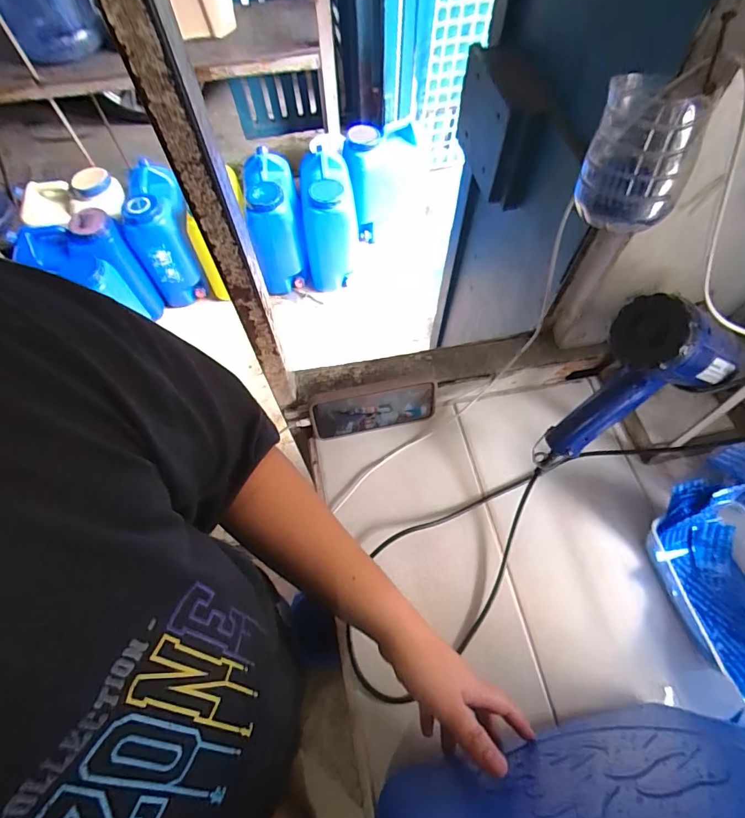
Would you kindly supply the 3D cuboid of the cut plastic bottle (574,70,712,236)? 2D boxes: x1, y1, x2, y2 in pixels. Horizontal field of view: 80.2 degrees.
[{"bbox_3d":[0.210,-0.201,0.345,0.076,0.094,0.078,26,67,13],"label":"cut plastic bottle"}]

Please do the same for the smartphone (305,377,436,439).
[{"bbox_3d":[0.002,0.002,0.580,0.161,0.085,0.017,-11,51,-5],"label":"smartphone"}]

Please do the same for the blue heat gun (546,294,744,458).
[{"bbox_3d":[0.279,-0.040,0.456,0.180,0.170,0.083,-18,65,-8],"label":"blue heat gun"}]

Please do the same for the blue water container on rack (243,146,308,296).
[{"bbox_3d":[-0.361,-0.662,1.658,0.186,0.411,0.253,-11,64,-4],"label":"blue water container on rack"}]

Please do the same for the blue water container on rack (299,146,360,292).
[{"bbox_3d":[-0.164,-0.675,1.664,0.200,0.448,0.296,-5,64,-2],"label":"blue water container on rack"}]

